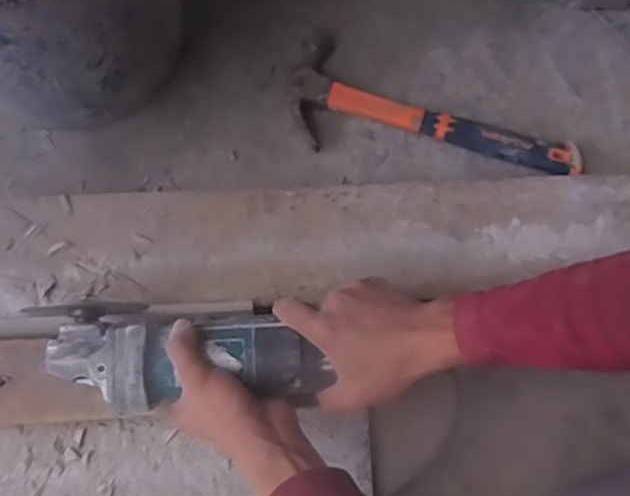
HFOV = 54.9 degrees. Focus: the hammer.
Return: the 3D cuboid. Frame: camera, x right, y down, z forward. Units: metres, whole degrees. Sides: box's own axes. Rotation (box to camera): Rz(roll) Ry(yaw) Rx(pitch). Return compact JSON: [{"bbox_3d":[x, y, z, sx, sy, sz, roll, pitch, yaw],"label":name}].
[{"bbox_3d":[0.130,-0.147,0.673,0.316,0.031,0.121,14,74,3],"label":"hammer"}]

